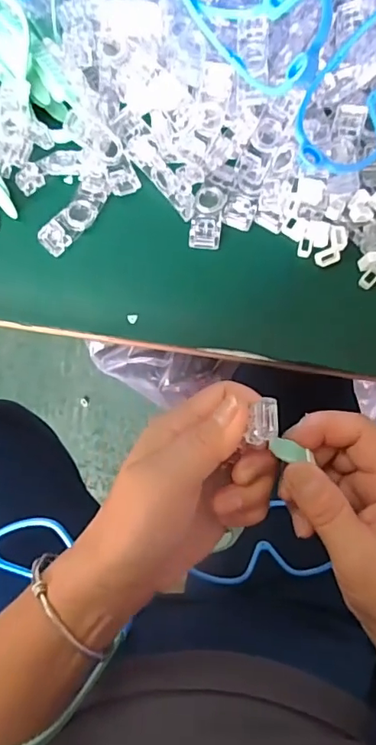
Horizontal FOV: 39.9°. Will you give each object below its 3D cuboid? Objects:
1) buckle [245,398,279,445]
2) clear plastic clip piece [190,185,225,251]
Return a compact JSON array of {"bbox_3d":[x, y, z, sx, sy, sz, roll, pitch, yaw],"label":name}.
[{"bbox_3d":[0.035,0.022,0.238,0.013,0.004,0.020,2,81,2],"label":"buckle"},{"bbox_3d":[0.013,-0.100,0.336,0.020,0.007,0.042,9,77,4],"label":"clear plastic clip piece"}]

